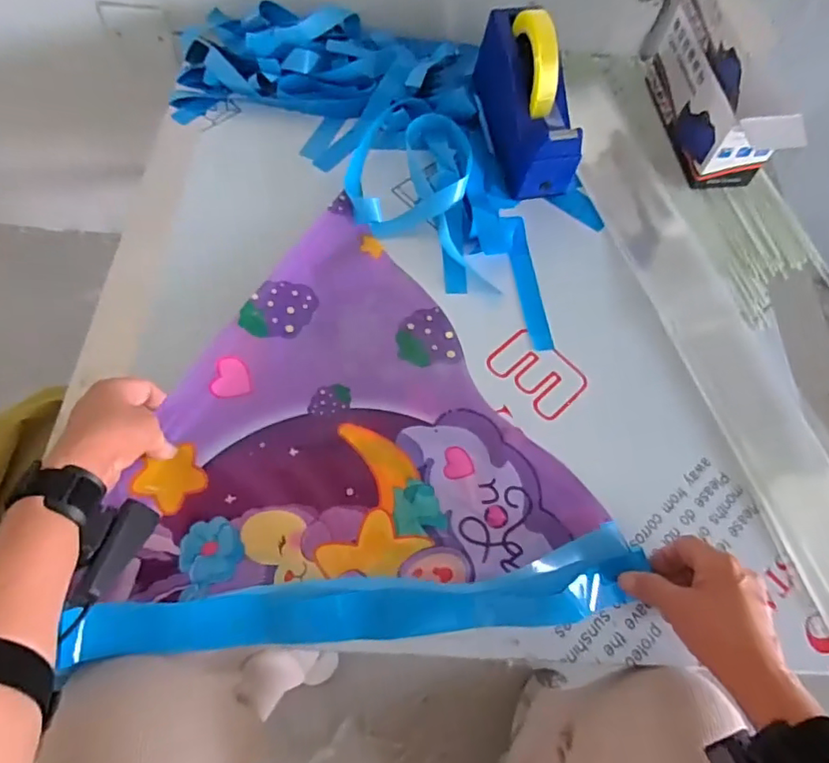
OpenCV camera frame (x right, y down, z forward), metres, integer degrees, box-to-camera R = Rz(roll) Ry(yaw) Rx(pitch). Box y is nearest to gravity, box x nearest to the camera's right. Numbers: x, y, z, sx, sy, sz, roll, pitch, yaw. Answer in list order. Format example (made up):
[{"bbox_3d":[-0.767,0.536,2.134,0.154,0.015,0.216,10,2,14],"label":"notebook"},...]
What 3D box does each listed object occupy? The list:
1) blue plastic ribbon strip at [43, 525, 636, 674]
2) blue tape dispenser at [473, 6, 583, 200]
[{"bbox_3d":[-0.028,0.176,0.452,0.441,0.038,0.059,-3,62,-9],"label":"blue plastic ribbon strip"},{"bbox_3d":[0.130,-0.331,0.656,0.067,0.145,0.197,-12,63,-10],"label":"blue tape dispenser"}]

